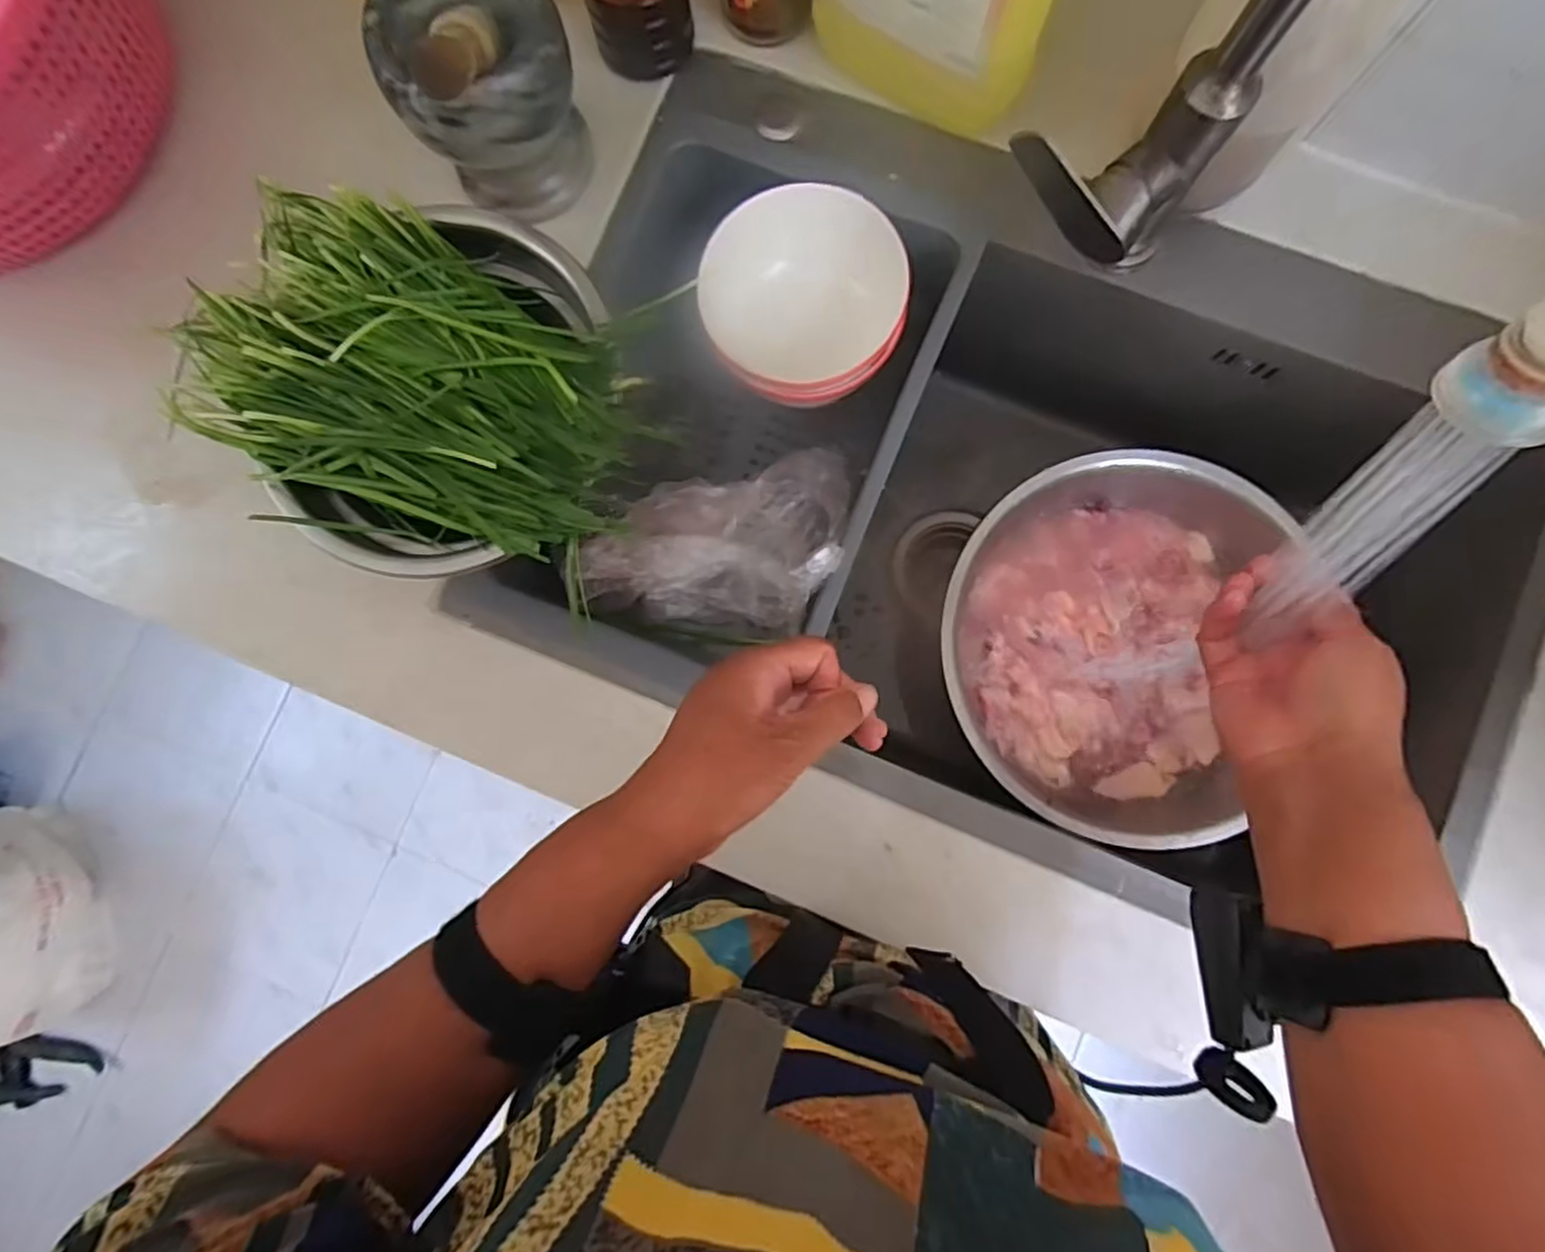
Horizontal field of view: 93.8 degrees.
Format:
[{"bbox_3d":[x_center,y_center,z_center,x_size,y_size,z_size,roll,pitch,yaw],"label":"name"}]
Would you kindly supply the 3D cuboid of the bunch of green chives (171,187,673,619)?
[{"bbox_3d":[-0.188,-0.126,0.402,0.247,0.054,0.165,29,87,5],"label":"bunch of green chives"}]

